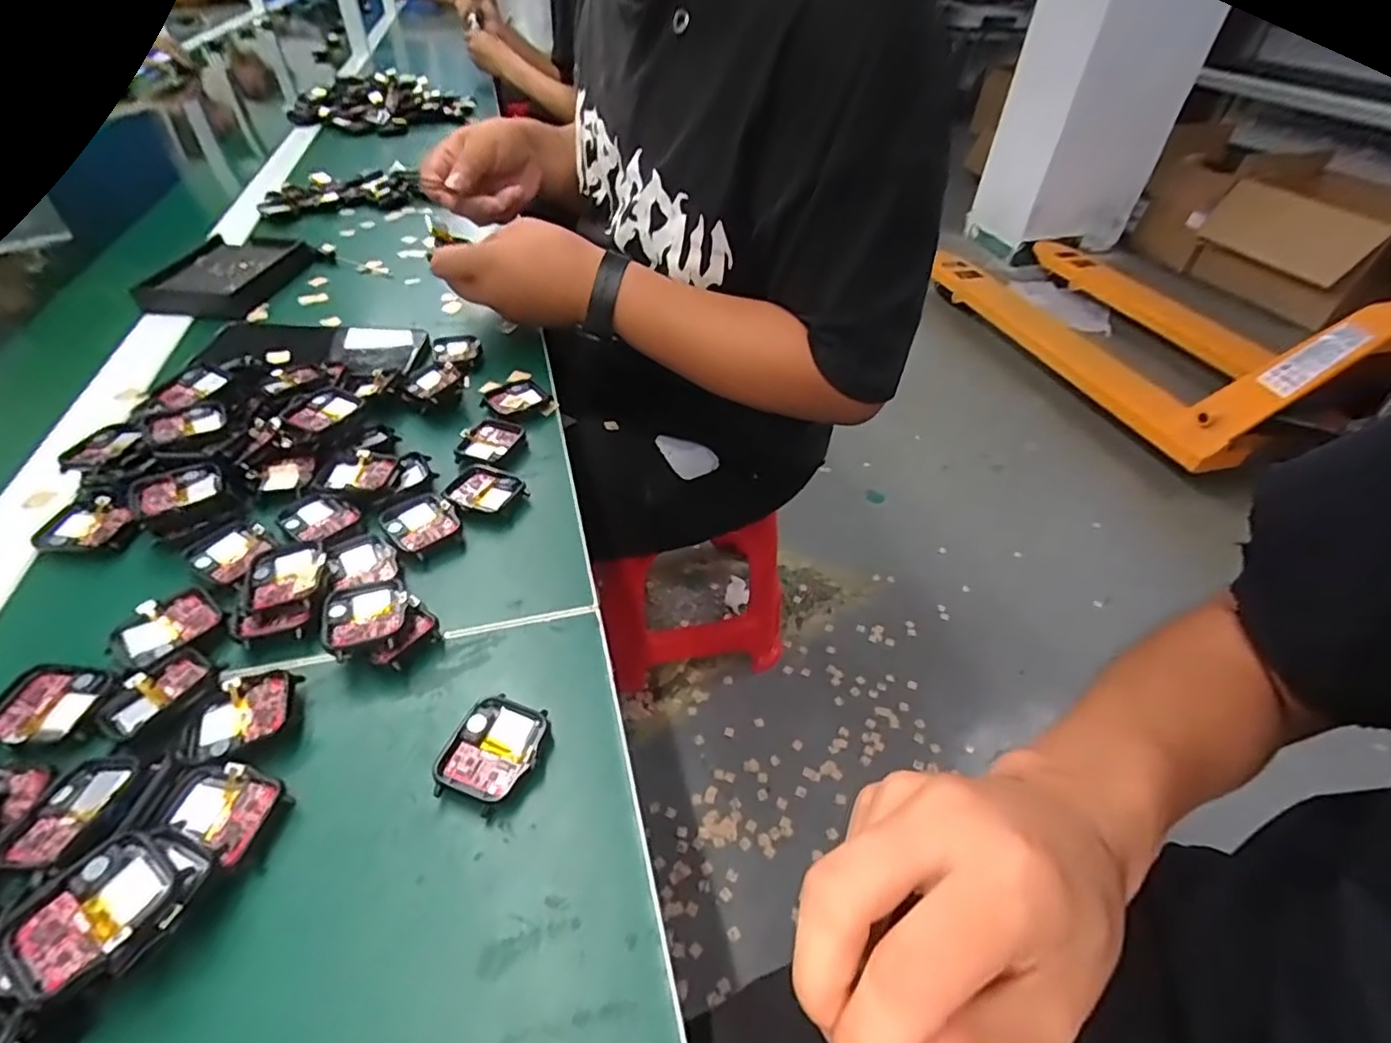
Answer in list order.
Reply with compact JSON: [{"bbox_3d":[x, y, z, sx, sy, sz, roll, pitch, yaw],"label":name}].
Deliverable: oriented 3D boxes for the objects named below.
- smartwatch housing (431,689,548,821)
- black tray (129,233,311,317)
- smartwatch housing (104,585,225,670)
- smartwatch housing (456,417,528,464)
[{"bbox_3d":[-0.088,0.102,0.269,0.038,0.012,0.046,16,45,11],"label":"smartwatch housing"},{"bbox_3d":[-0.450,-0.239,0.590,0.102,0.021,0.142,3,44,-1],"label":"black tray"},{"bbox_3d":[-0.263,0.051,0.304,0.035,0.007,0.044,28,49,23],"label":"smartwatch housing"},{"bbox_3d":[-0.144,-0.056,0.428,0.037,0.010,0.049,16,45,12],"label":"smartwatch housing"}]

